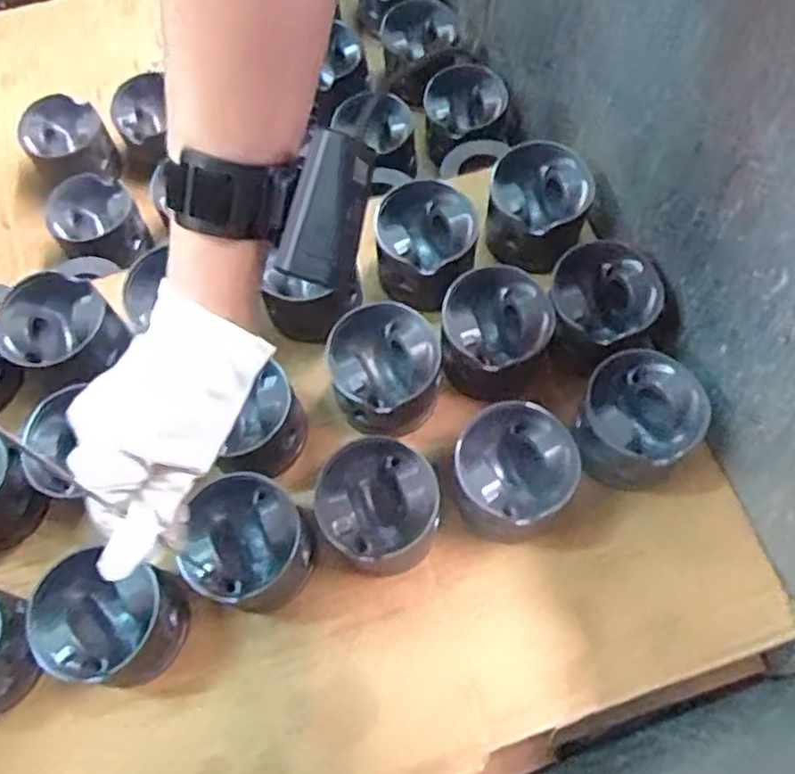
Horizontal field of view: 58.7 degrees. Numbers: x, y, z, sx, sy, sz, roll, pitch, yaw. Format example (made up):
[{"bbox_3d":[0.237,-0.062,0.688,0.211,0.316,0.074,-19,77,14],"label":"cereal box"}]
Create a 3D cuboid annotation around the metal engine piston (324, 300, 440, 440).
[{"bbox_3d":[-0.012,-0.014,0.581,0.085,0.063,0.092,-1,67,3],"label":"metal engine piston"}]

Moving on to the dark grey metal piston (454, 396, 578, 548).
[{"bbox_3d":[0.088,0.064,0.549,0.090,0.071,0.091,-1,67,3],"label":"dark grey metal piston"}]

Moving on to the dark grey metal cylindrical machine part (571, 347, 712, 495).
[{"bbox_3d":[0.185,0.028,0.558,0.091,0.072,0.099,-1,67,3],"label":"dark grey metal cylindrical machine part"}]

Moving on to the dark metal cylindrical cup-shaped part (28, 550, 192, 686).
[{"bbox_3d":[-0.203,0.166,0.504,0.084,0.073,0.079,-1,67,3],"label":"dark metal cylindrical cup-shaped part"}]

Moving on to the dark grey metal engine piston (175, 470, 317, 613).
[{"bbox_3d":[-0.109,0.115,0.529,0.087,0.070,0.090,-1,67,3],"label":"dark grey metal engine piston"}]

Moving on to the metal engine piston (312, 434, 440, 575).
[{"bbox_3d":[-0.013,0.092,0.537,0.086,0.071,0.086,-1,67,3],"label":"metal engine piston"}]

